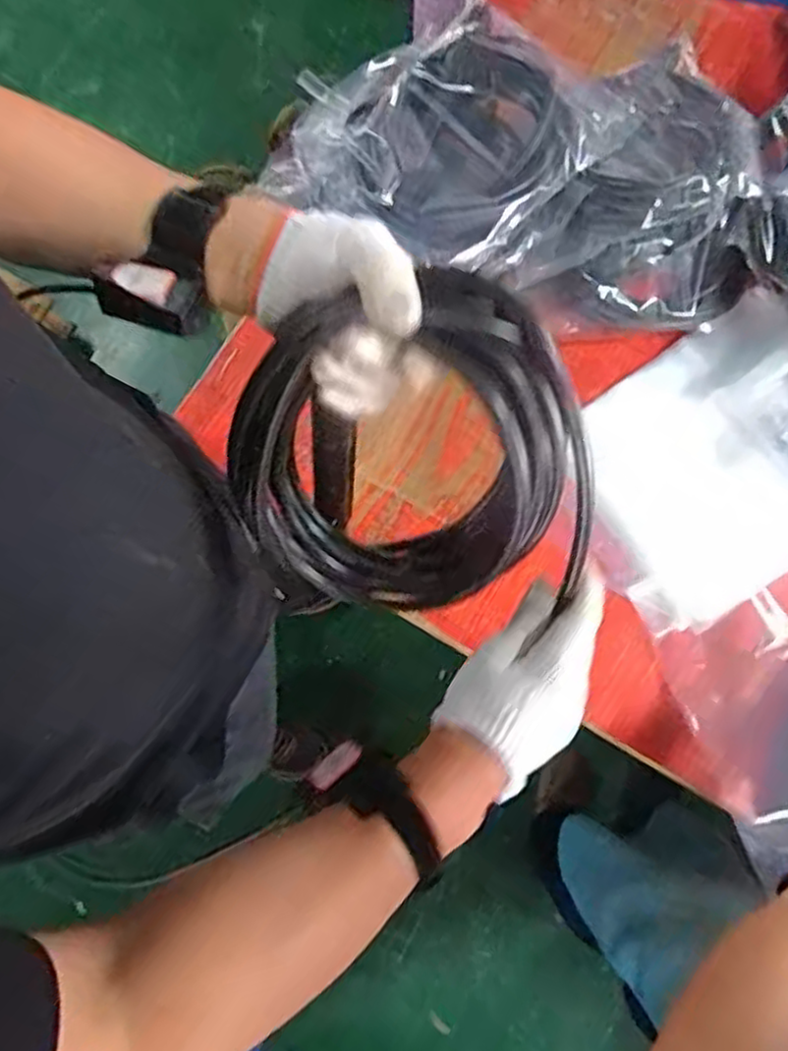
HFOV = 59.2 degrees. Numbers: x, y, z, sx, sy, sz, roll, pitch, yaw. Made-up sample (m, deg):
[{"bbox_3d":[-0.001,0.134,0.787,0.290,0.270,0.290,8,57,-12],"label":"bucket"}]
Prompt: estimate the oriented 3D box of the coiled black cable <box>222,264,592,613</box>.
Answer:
[{"bbox_3d":[0.001,-0.042,0.459,0.230,0.052,0.217,-7,120,21],"label":"coiled black cable"}]

